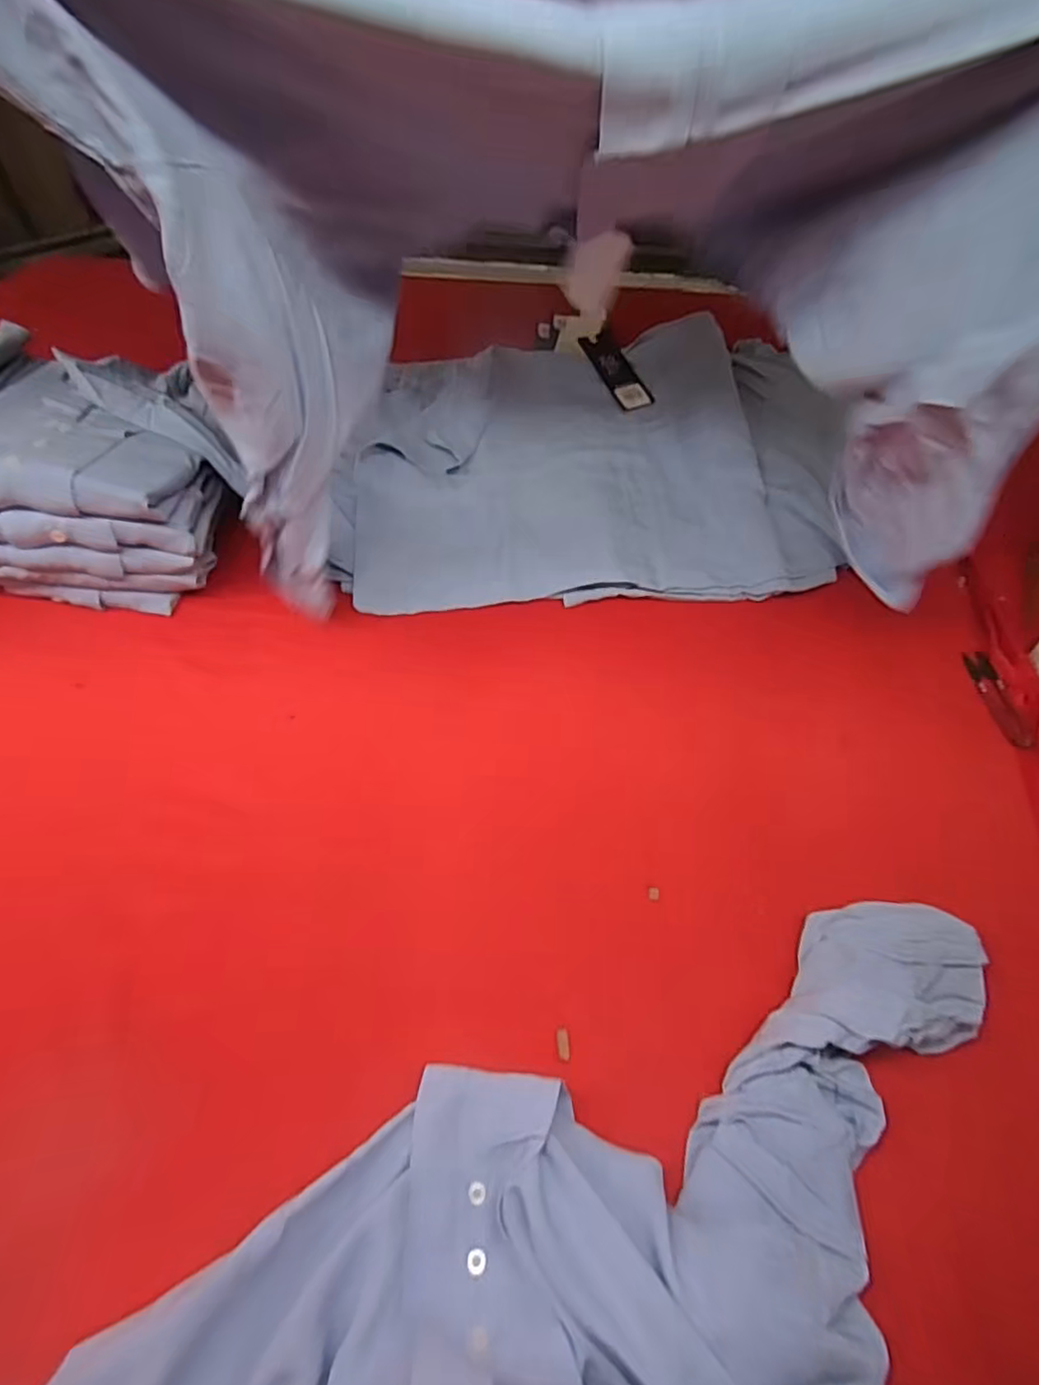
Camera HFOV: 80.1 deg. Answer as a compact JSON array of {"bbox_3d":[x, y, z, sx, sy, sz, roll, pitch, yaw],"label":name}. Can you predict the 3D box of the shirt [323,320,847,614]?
[{"bbox_3d":[0.080,-0.252,0.664,0.519,0.026,0.351,-3,65,-4],"label":"shirt"}]

